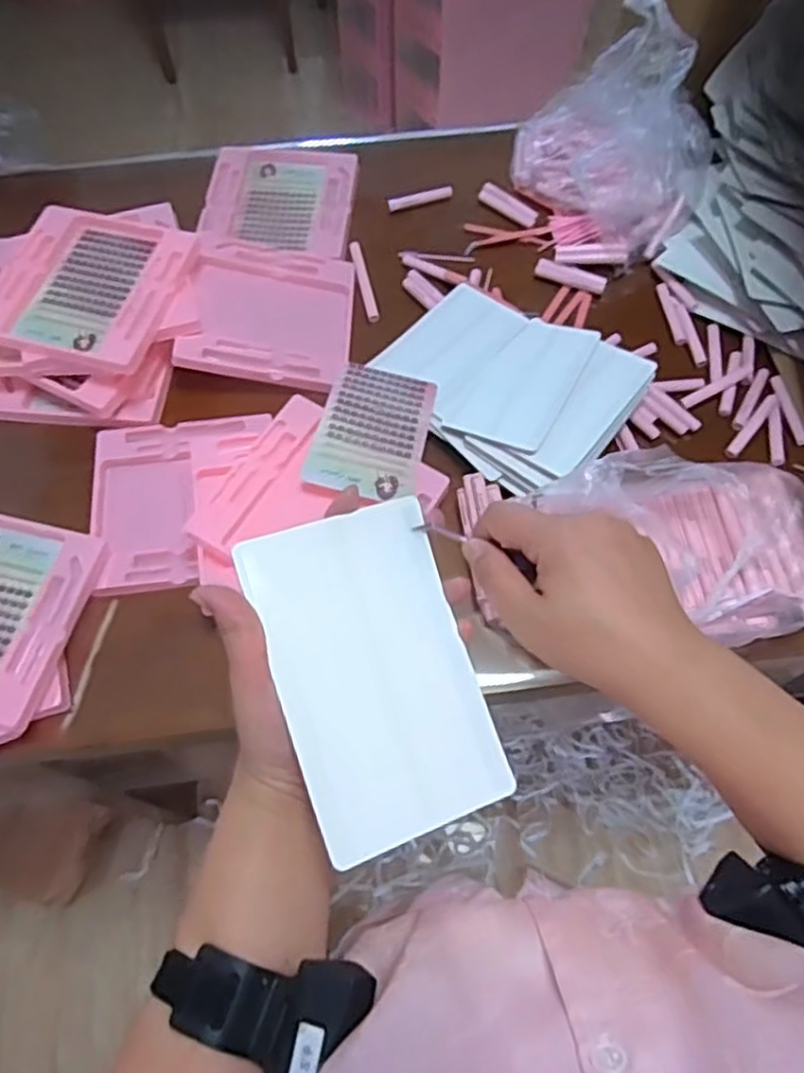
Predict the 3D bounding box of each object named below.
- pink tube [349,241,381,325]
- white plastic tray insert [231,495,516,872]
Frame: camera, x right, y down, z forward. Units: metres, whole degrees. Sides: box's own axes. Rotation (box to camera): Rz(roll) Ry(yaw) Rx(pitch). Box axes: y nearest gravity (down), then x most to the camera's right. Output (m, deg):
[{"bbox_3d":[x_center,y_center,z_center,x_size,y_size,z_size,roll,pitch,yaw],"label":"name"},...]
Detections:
[{"bbox_3d":[-0.046,-0.312,0.897,0.015,0.007,0.125,-12,65,-6],"label":"pink tube"},{"bbox_3d":[-0.012,0.070,0.393,0.103,0.009,0.169,-16,79,-21],"label":"white plastic tray insert"}]

